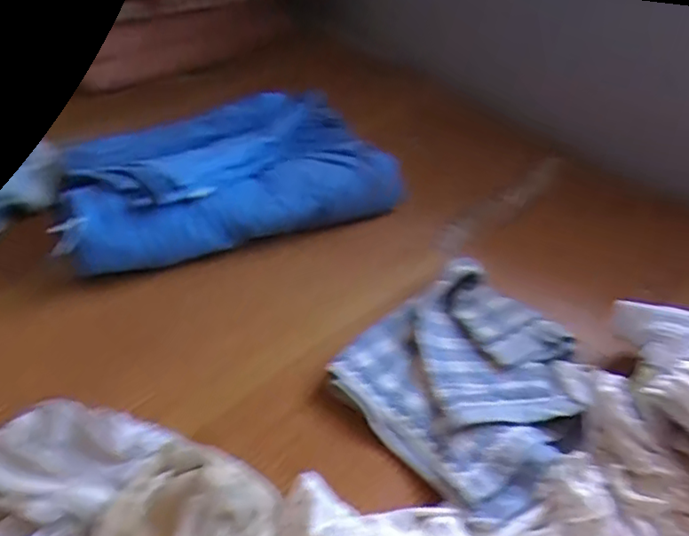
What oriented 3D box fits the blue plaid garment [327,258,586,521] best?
[{"bbox_3d":[0.140,0.116,0.672,0.245,0.040,0.275,33,48,27],"label":"blue plaid garment"}]

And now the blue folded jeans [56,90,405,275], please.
[{"bbox_3d":[-0.181,-0.152,0.915,0.487,0.108,0.283,-17,47,-24],"label":"blue folded jeans"}]

